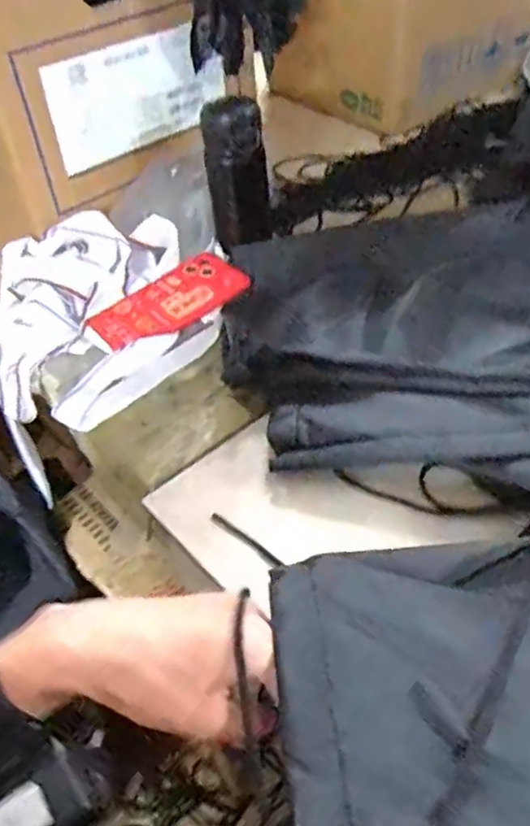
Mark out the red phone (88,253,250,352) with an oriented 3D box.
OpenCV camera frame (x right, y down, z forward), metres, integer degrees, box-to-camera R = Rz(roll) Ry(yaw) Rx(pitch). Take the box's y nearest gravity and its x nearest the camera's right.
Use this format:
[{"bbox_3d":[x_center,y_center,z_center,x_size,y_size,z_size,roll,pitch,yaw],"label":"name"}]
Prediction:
[{"bbox_3d":[-0.097,-0.115,0.668,0.159,0.008,0.079,-34,60,-20],"label":"red phone"}]

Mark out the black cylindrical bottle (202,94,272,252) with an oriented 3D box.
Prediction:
[{"bbox_3d":[-0.028,-0.245,0.684,0.062,0.146,0.050,-7,47,-1],"label":"black cylindrical bottle"}]

